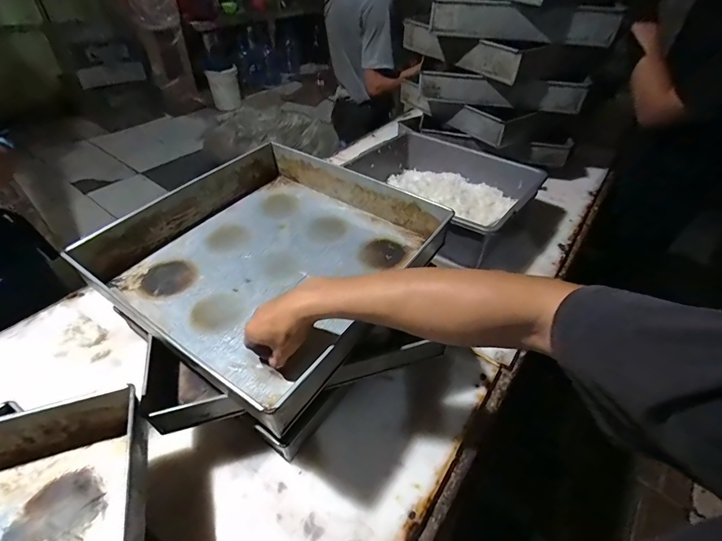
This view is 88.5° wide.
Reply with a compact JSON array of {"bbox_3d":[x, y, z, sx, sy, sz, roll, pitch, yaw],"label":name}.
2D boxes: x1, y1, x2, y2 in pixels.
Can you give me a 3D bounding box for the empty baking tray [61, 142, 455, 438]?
[{"bbox_3d":[-0.149,-0.041,0.587,0.429,0.093,0.404,25,47,22],"label":"empty baking tray"}]

